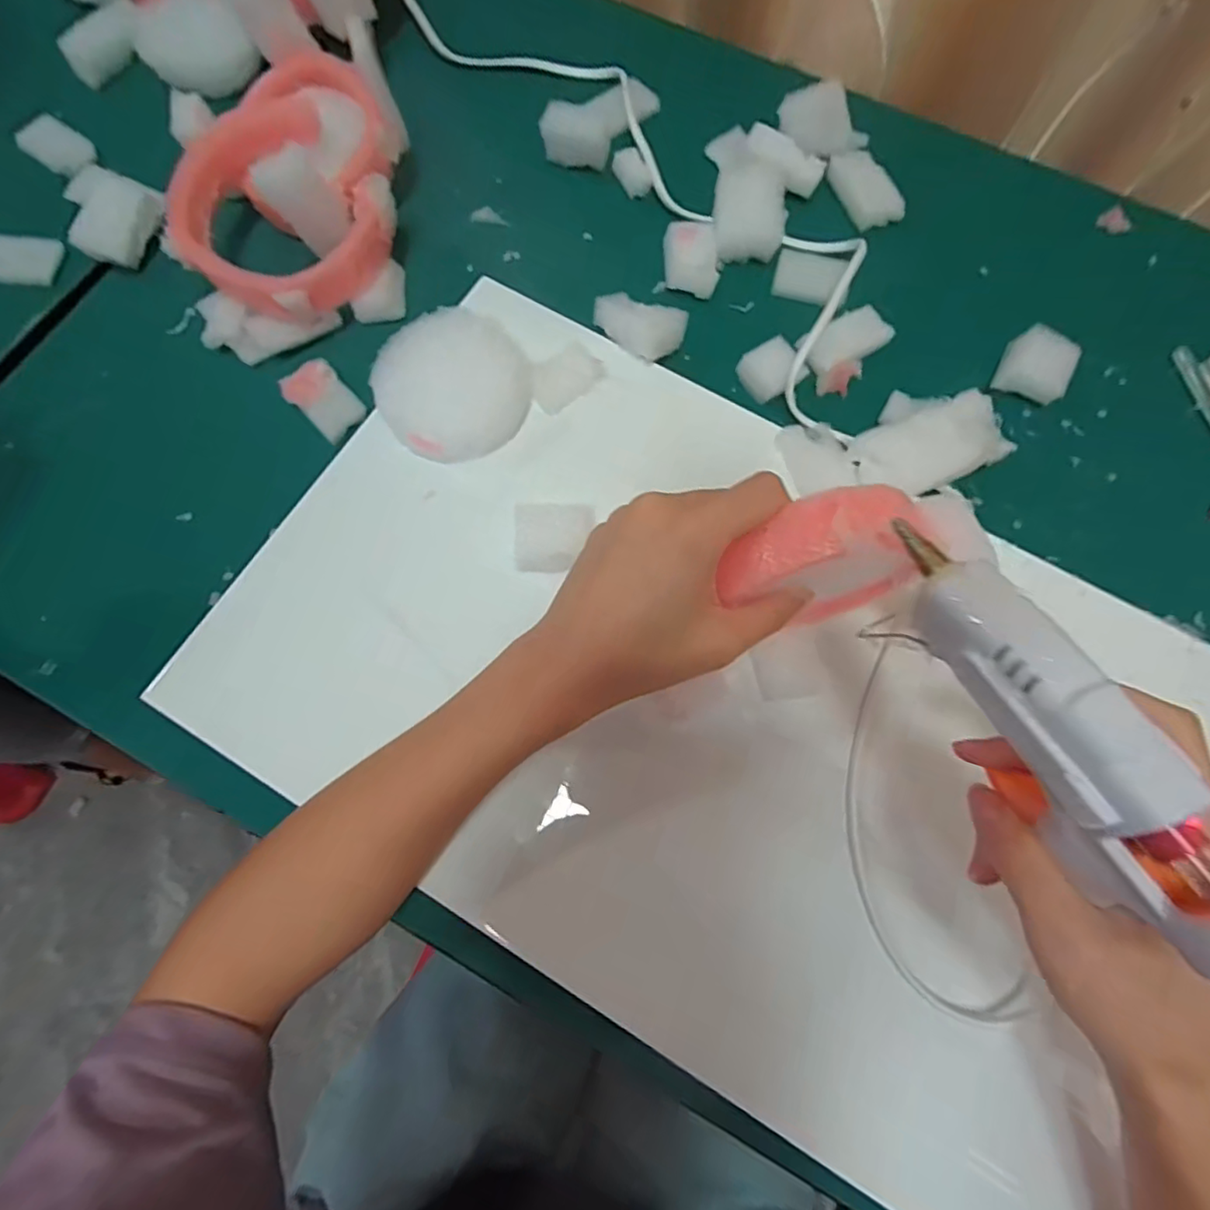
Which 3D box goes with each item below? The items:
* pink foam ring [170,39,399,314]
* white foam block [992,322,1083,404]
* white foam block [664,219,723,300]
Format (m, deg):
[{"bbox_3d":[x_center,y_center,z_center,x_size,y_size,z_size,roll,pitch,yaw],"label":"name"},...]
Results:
[{"bbox_3d":[-0.185,-0.243,0.357,0.113,0.052,0.170,-5,75,-1],"label":"pink foam ring"},{"bbox_3d":[0.250,-0.139,0.348,0.034,0.024,0.036,23,76,6],"label":"white foam block"},{"bbox_3d":[0.054,-0.216,0.371,0.032,0.016,0.047,-1,75,0],"label":"white foam block"}]

